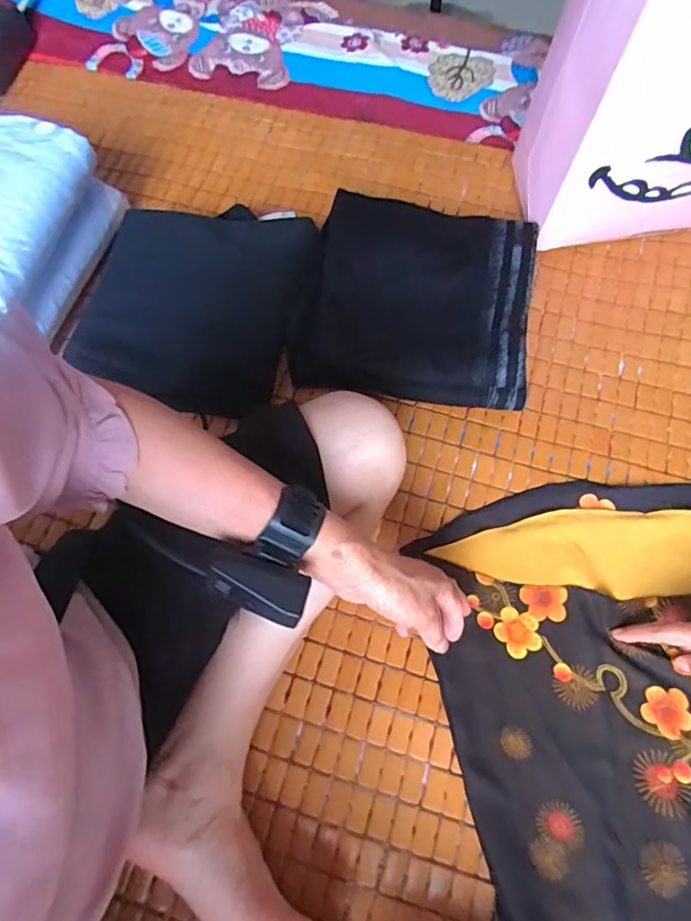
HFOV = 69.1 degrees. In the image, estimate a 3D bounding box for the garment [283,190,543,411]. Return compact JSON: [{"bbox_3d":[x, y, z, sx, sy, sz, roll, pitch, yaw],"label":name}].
[{"bbox_3d":[0.082,-0.198,0.600,0.260,0.067,0.266,8,70,5],"label":"garment"}]

